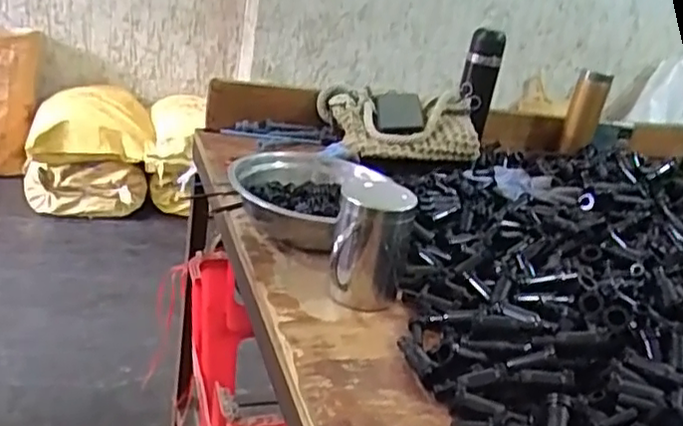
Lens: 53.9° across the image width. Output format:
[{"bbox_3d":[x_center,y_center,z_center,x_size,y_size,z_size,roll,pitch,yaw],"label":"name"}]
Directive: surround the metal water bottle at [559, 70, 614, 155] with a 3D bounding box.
[{"bbox_3d":[0.489,-0.202,1.347,0.069,0.155,0.056,18,24,18],"label":"metal water bottle"}]

